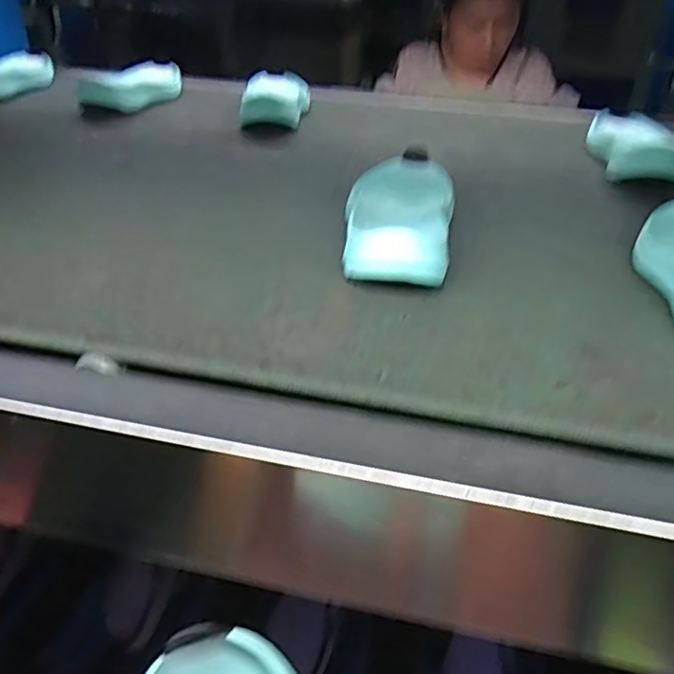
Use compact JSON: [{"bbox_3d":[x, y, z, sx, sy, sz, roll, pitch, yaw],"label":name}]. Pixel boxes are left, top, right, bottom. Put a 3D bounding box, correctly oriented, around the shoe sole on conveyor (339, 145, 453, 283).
[{"bbox_3d":[0.051,-0.102,0.507,0.083,0.045,0.214,7,34,8],"label":"shoe sole on conveyor"}]

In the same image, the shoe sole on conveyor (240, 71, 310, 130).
[{"bbox_3d":[-0.079,-0.325,0.845,0.083,0.040,0.208,0,33,-3],"label":"shoe sole on conveyor"}]

